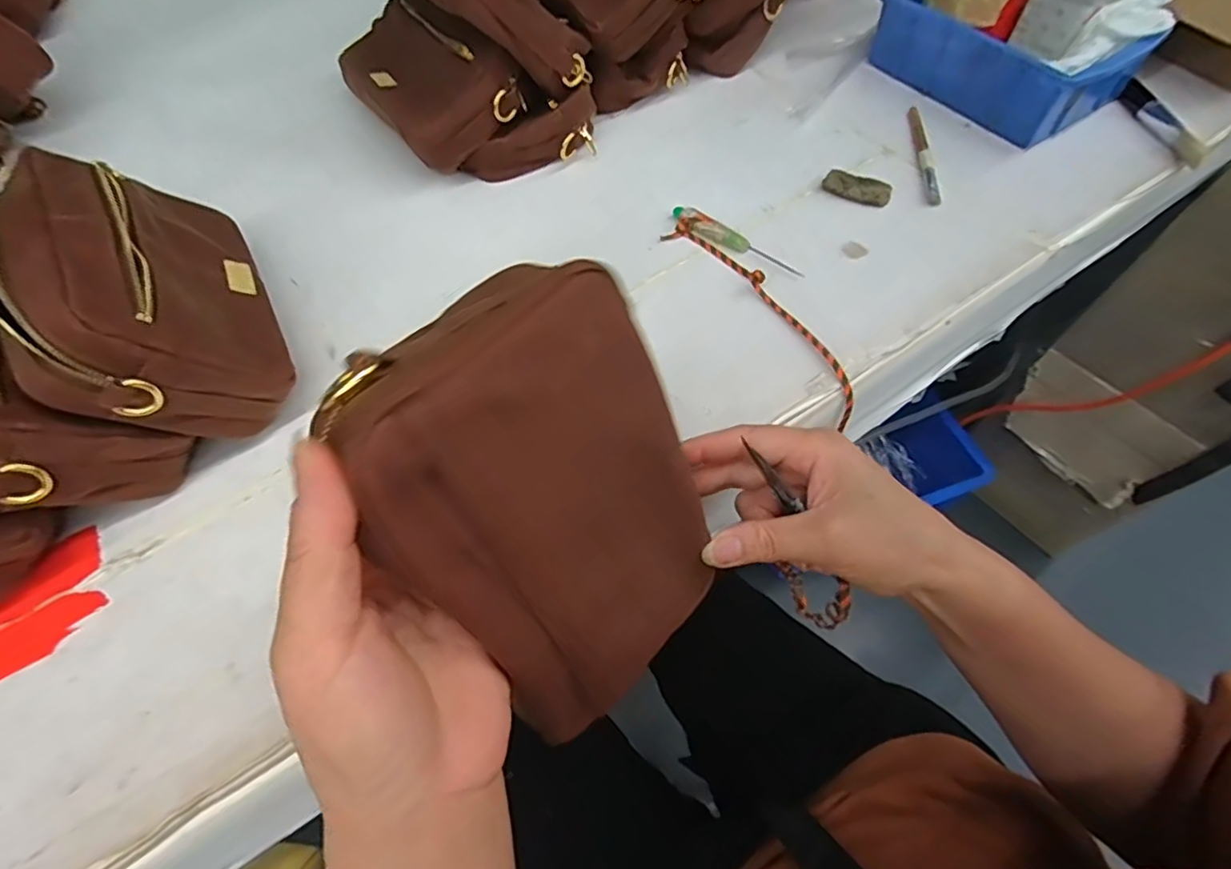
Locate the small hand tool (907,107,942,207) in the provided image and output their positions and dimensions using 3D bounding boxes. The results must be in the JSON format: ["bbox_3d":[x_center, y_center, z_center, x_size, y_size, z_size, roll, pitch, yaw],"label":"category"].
[{"bbox_3d":[0.253,-0.232,0.491,0.012,0.005,0.128,4,58,7],"label":"small hand tool"}]

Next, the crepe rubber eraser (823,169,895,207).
[{"bbox_3d":[0.191,-0.196,0.473,0.053,0.007,0.023,23,62,18],"label":"crepe rubber eraser"}]

